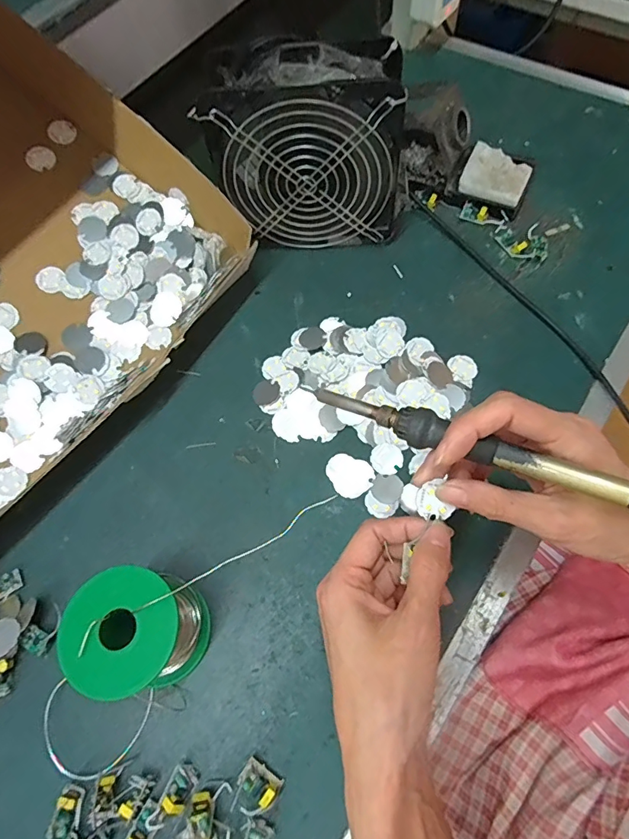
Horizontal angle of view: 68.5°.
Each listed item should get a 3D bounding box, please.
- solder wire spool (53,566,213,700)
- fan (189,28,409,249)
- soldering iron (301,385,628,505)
[{"bbox_3d":[-0.110,0.133,0.295,0.068,0.073,0.066,-1,67,2],"label":"solder wire spool"},{"bbox_3d":[-0.001,-0.219,0.390,0.152,0.150,0.061,0,67,3],"label":"fan"},{"bbox_3d":[0.090,0.015,0.248,0.217,0.017,0.021,19,70,25],"label":"soldering iron"}]

